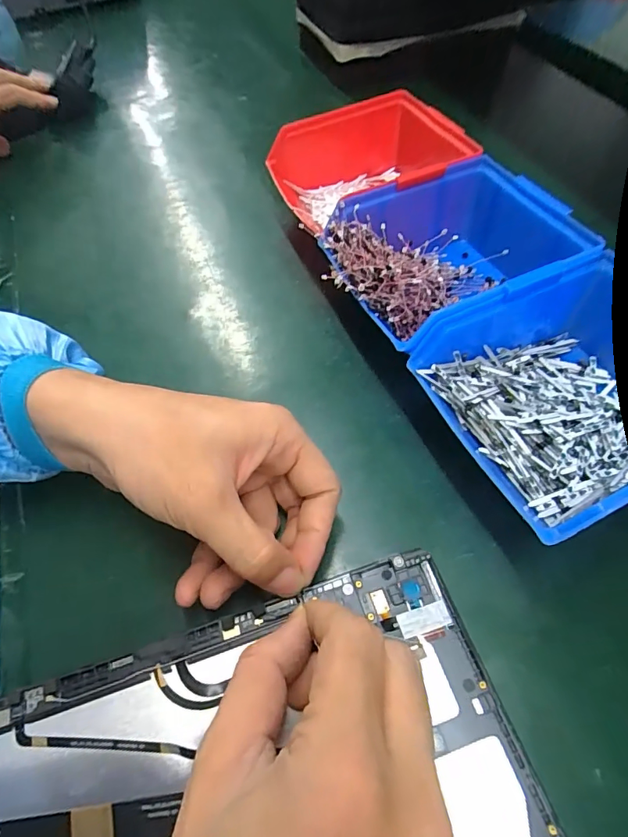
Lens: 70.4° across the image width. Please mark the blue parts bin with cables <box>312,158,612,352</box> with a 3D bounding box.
[{"bbox_3d":[0.093,-0.103,0.302,0.160,0.073,0.119,-20,58,-9],"label":"blue parts bin with cables"}]

